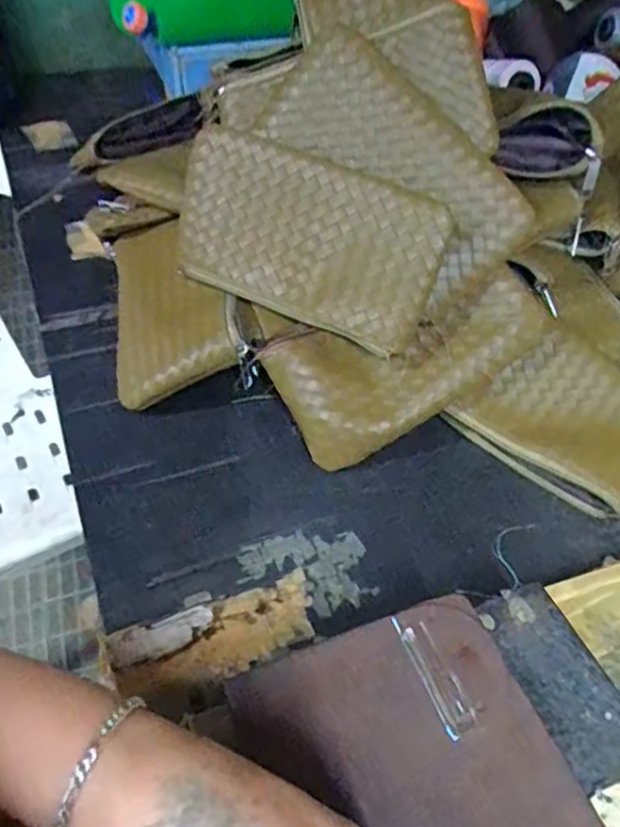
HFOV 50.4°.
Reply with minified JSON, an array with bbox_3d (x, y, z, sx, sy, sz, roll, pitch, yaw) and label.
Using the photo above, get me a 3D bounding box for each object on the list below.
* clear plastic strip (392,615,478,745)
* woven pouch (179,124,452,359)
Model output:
[{"bbox_3d":[0.062,0.127,0.323,0.017,0.004,0.060,-16,51,-17],"label":"clear plastic strip"},{"bbox_3d":[-0.007,-0.127,0.480,0.199,0.112,0.012,24,25,16],"label":"woven pouch"}]

